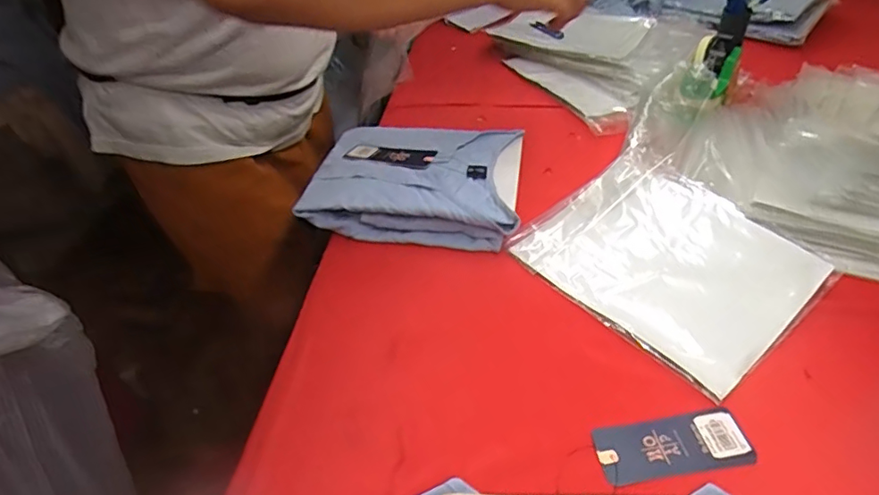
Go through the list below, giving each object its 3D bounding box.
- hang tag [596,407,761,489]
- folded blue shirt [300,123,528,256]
[{"bbox_3d":[0.187,0.159,0.421,0.120,0.004,0.047,-9,47,-5],"label":"hang tag"},{"bbox_3d":[-0.023,-0.098,0.669,0.260,0.041,0.223,8,45,12],"label":"folded blue shirt"}]

